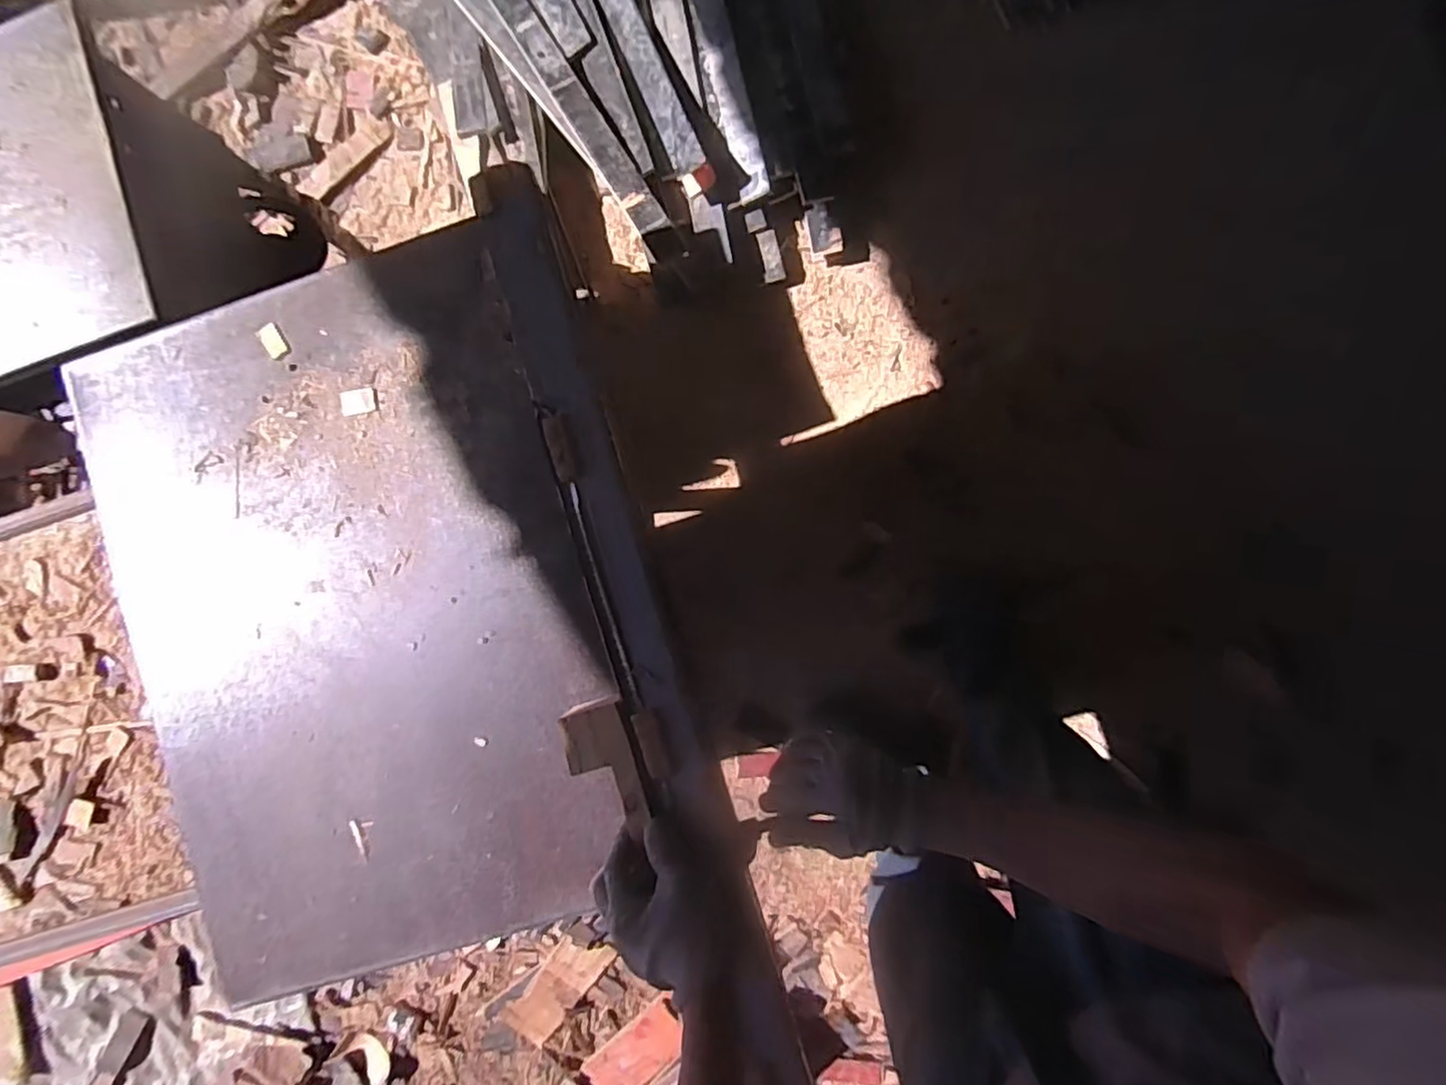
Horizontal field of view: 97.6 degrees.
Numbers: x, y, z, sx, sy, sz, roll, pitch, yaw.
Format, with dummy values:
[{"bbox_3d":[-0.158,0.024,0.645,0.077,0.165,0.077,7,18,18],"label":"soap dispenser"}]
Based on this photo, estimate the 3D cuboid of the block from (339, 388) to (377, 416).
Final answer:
[{"bbox_3d":[-0.396,-0.152,0.687,0.042,0.004,0.028,-8,86,5],"label":"block"}]

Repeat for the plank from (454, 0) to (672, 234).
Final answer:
[{"bbox_3d":[-0.369,-0.956,1.302,0.083,0.029,0.815,-39,87,9],"label":"plank"}]

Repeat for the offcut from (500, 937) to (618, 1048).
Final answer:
[{"bbox_3d":[-0.348,0.934,1.324,0.112,0.019,0.239,40,88,-8],"label":"offcut"}]

